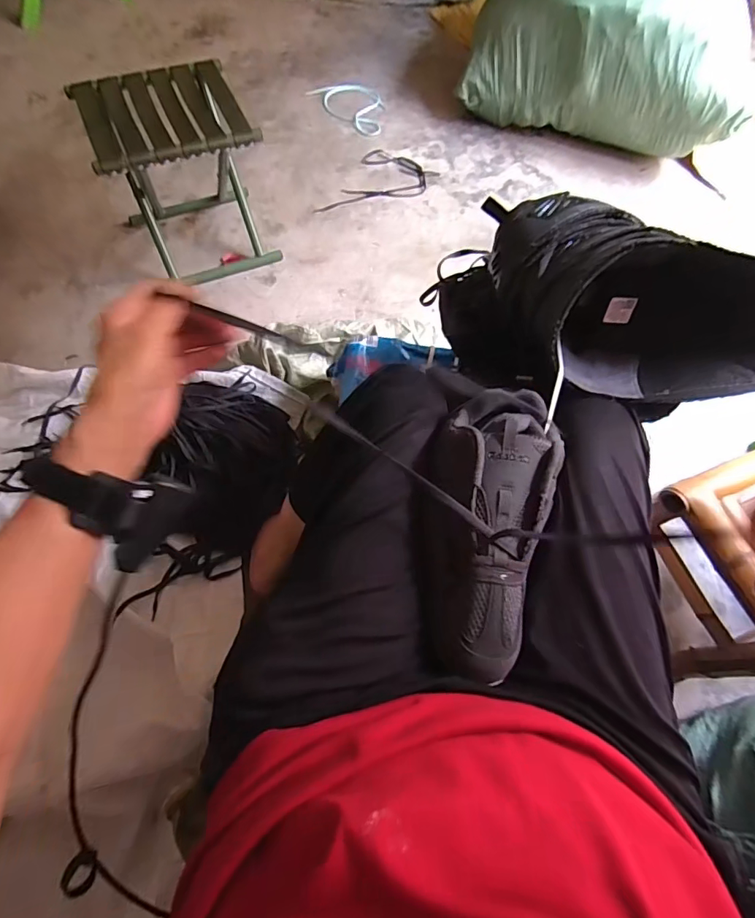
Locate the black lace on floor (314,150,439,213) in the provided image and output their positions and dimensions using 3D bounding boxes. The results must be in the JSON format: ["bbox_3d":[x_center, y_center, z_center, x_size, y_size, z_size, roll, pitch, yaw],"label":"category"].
[{"bbox_3d":[0.007,-0.736,1.254,0.212,0.008,0.318,25,66,8],"label":"black lace on floor"}]

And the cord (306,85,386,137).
[{"bbox_3d":[-0.097,-1.055,1.373,0.231,0.024,0.189,3,65,-2],"label":"cord"}]

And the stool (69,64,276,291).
[{"bbox_3d":[-0.413,-0.598,0.997,0.284,0.304,0.258,-20,68,-12],"label":"stool"}]

